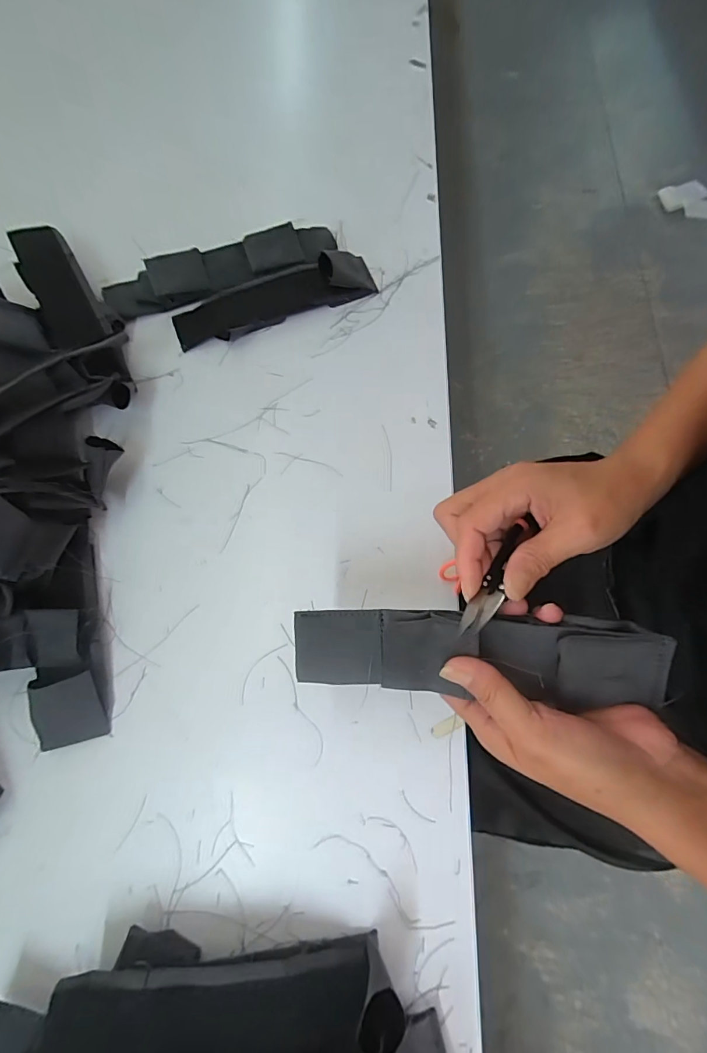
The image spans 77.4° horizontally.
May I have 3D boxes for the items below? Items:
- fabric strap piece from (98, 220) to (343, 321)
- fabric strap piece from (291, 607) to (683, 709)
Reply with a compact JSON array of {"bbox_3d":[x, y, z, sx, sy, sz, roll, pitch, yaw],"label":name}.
[{"bbox_3d":[-0.129,-0.257,0.433,0.230,0.011,0.054,-17,76,-6],"label":"fabric strap piece"},{"bbox_3d":[0.060,0.069,0.241,0.191,0.026,0.043,-2,74,18],"label":"fabric strap piece"}]

